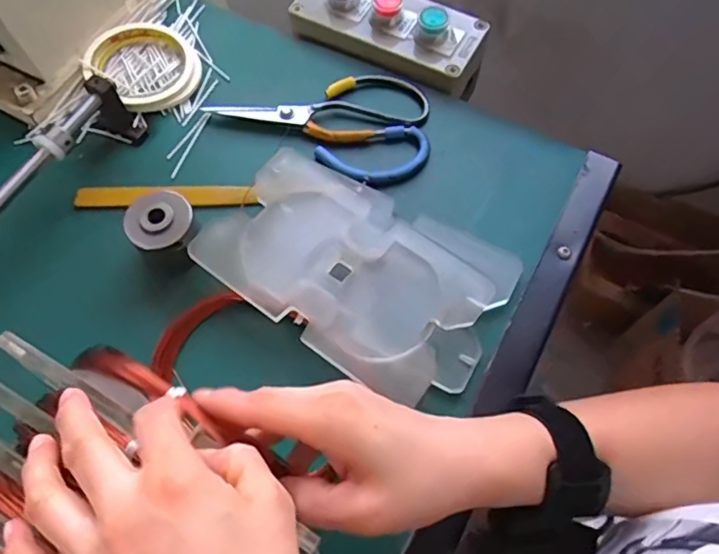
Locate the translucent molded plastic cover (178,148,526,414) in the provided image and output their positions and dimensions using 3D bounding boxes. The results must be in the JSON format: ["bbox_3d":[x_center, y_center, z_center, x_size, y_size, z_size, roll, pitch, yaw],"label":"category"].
[{"bbox_3d":[-0.002,-0.006,0.402,0.200,0.028,0.130,28,70,13],"label":"translucent molded plastic cover"}]

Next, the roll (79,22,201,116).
[{"bbox_3d":[-0.186,-0.185,0.485,0.094,0.021,0.082,36,72,16],"label":"roll"}]

